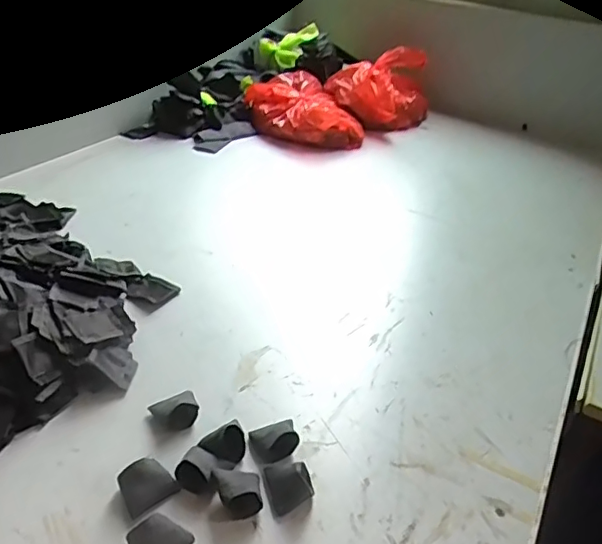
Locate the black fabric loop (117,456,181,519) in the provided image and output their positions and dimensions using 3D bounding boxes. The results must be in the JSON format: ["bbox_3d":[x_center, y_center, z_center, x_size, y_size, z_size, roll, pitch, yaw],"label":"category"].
[{"bbox_3d":[-0.123,0.172,0.456,0.041,0.023,0.035,-17,41,-30],"label":"black fabric loop"}]

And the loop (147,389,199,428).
[{"bbox_3d":[-0.116,0.126,0.527,0.042,0.023,0.034,-18,41,-31],"label":"loop"}]

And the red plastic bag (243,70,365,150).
[{"bbox_3d":[0.002,-0.329,1.146,0.192,0.076,0.229,-8,37,-20],"label":"red plastic bag"}]

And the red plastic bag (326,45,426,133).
[{"bbox_3d":[0.169,-0.402,1.223,0.215,0.122,0.205,11,35,7],"label":"red plastic bag"}]

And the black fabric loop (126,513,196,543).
[{"bbox_3d":[-0.104,0.199,0.417,0.041,0.026,0.033,-23,44,-36],"label":"black fabric loop"}]

